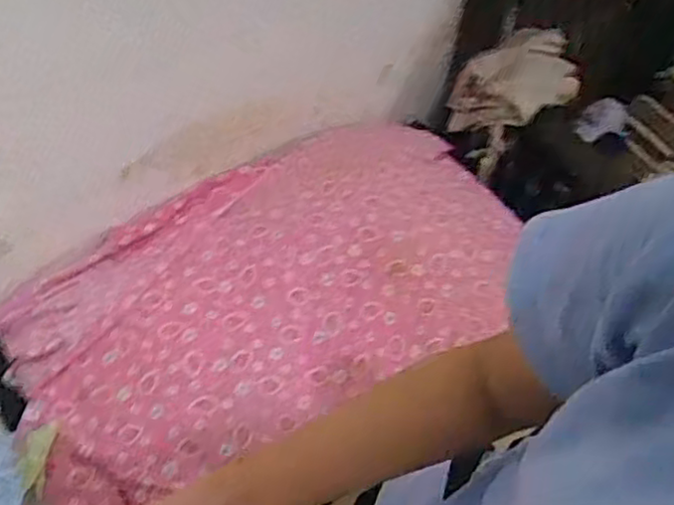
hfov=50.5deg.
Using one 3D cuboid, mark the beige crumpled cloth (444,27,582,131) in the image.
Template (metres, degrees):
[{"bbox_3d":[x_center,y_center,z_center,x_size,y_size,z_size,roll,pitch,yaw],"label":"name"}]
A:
[{"bbox_3d":[0.305,-0.285,1.204,0.194,0.113,0.157,-35,64,-23],"label":"beige crumpled cloth"}]

